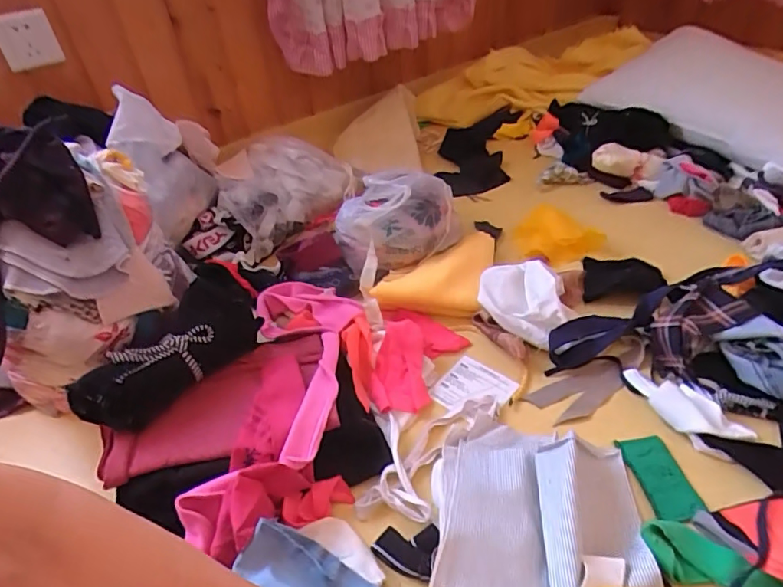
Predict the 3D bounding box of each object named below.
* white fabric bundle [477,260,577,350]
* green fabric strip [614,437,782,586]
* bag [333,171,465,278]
[{"bbox_3d":[0.210,0.007,0.807,0.147,0.067,0.174,4,41,12],"label":"white fabric bundle"},{"bbox_3d":[0.299,0.239,0.535,0.092,0.035,0.212,-15,40,-11],"label":"green fabric strip"},{"bbox_3d":[0.011,-0.136,0.936,0.224,0.118,0.208,-6,40,1],"label":"bag"}]

